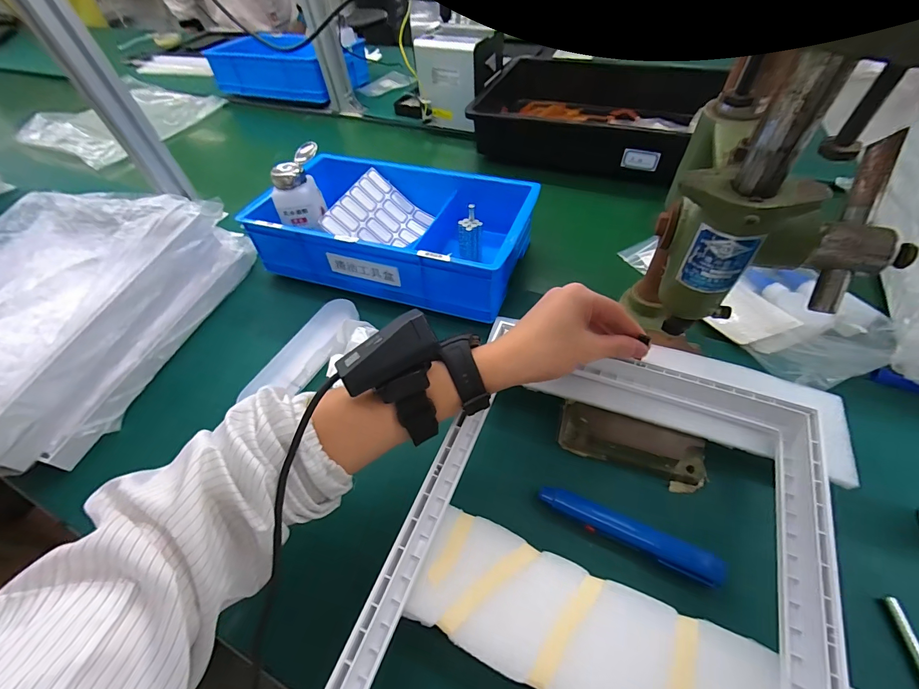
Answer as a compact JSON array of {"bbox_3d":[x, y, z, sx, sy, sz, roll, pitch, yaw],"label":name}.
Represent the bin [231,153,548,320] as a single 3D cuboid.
[{"bbox_3d":[-0.083,-0.163,0.514,0.340,0.081,0.201,16,57,17],"label":"bin"}]

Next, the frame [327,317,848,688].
[{"bbox_3d":[0.101,0.143,0.276,0.275,0.030,0.324,17,57,17],"label":"frame"}]

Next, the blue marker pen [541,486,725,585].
[{"bbox_3d":[0.137,0.154,0.320,0.141,0.017,0.022,20,58,19],"label":"blue marker pen"}]

